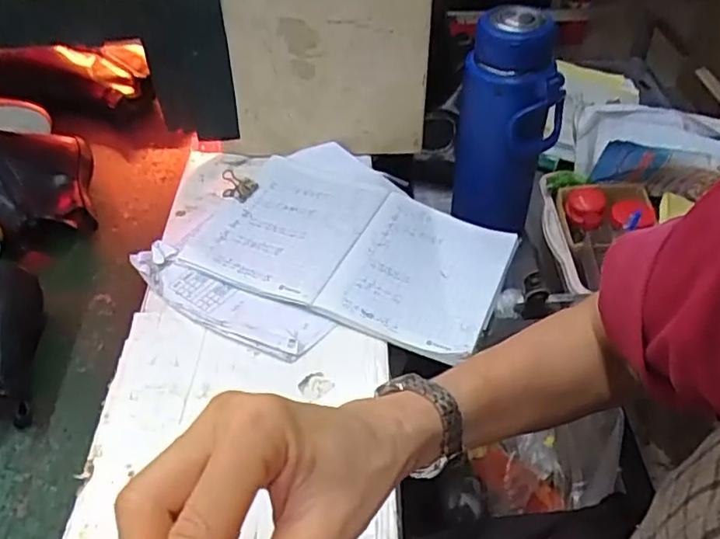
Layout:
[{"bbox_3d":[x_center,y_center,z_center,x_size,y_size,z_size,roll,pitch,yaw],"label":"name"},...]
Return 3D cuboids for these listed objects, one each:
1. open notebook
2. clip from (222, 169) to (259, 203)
[{"bbox_3d":[0.002,-0.039,0.673,0.309,0.019,0.238,17,47,17],"label":"open notebook"},{"bbox_3d":[-0.139,-0.098,0.710,0.039,0.029,0.027,29,52,25],"label":"clip"}]

